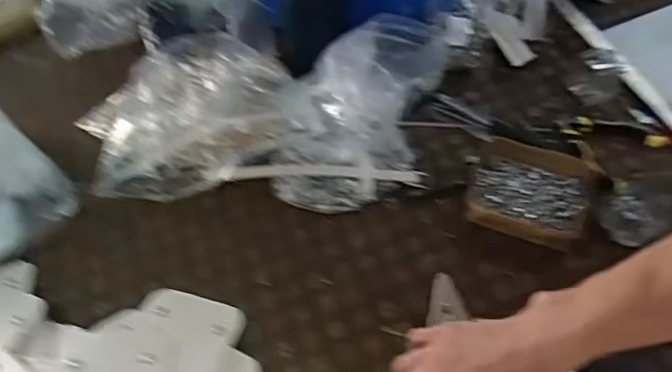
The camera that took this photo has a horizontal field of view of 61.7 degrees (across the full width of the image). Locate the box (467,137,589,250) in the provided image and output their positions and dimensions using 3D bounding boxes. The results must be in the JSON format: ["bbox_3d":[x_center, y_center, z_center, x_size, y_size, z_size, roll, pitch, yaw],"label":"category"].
[{"bbox_3d":[0.250,0.008,0.733,0.144,0.031,0.134,16,56,18],"label":"box"}]

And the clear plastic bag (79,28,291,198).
[{"bbox_3d":[-0.219,-0.107,0.814,0.304,0.080,0.239,-16,52,-6],"label":"clear plastic bag"}]

